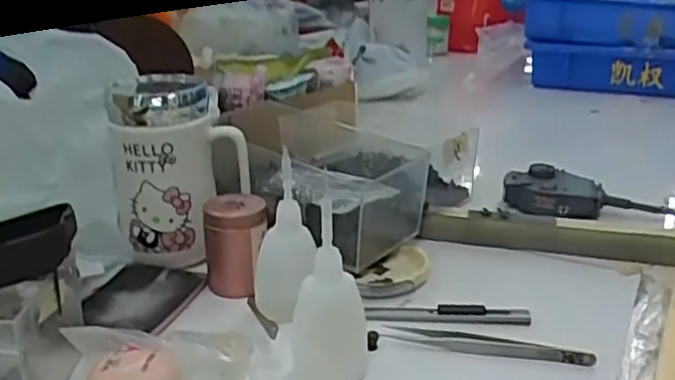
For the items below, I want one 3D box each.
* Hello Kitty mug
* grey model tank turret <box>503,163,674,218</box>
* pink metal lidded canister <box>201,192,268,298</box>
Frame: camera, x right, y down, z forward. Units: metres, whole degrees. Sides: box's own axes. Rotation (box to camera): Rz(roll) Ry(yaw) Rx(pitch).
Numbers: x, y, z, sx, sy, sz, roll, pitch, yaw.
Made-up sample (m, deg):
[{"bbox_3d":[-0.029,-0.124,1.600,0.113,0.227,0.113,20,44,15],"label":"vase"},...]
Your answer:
[{"bbox_3d":[-0.121,-0.015,0.537,0.099,0.134,0.072,-5,22,-14],"label":"Hello Kitty mug"},{"bbox_3d":[0.245,0.006,0.623,0.185,0.032,0.053,4,22,10],"label":"grey model tank turret"},{"bbox_3d":[-0.073,0.040,0.501,0.044,0.063,0.039,-3,22,-9],"label":"pink metal lidded canister"}]

